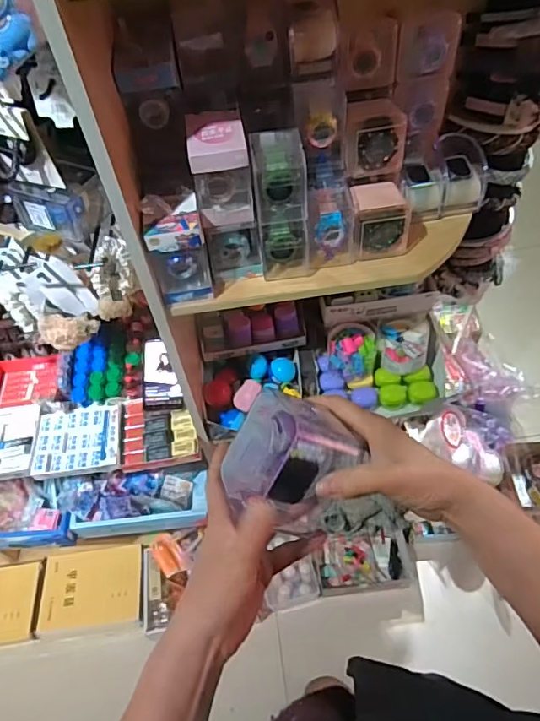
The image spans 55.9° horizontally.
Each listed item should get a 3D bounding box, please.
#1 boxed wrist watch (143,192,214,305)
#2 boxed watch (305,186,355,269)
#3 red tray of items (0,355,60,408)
[{"bbox_3d":[-0.109,-0.129,0.620,0.067,0.122,0.053,-12,53,-4],"label":"boxed wrist watch"},{"bbox_3d":[0.079,-0.173,0.677,0.067,0.080,0.077,0,53,5],"label":"boxed watch"},{"bbox_3d":[-0.495,0.045,1.007,0.175,0.039,0.122,-8,53,-1],"label":"red tray of items"}]

